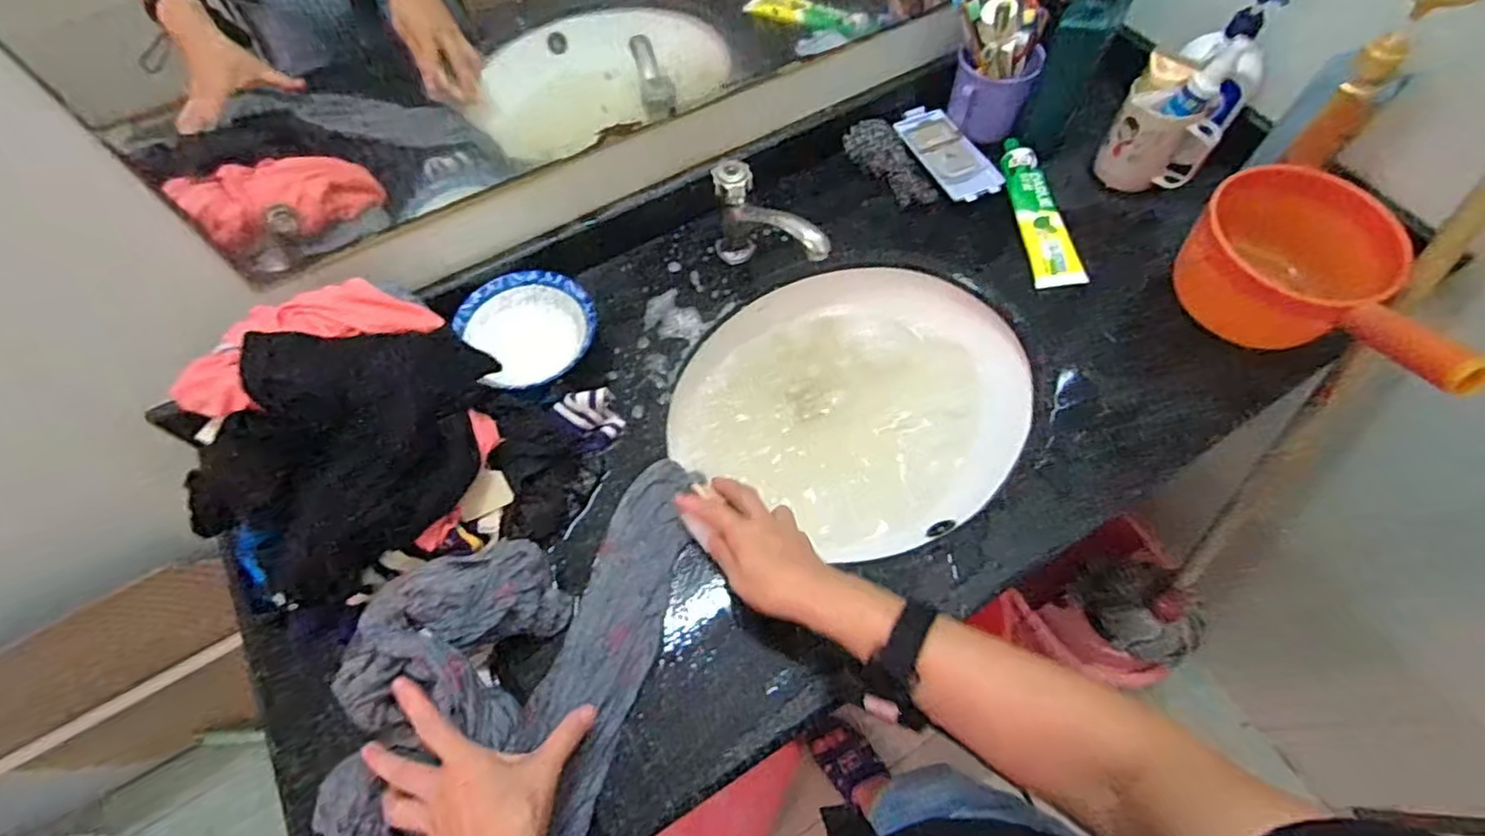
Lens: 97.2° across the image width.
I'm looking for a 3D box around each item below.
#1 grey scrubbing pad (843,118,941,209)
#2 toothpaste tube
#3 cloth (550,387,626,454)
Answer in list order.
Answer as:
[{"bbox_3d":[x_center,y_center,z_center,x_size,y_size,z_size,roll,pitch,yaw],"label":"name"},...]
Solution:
[{"bbox_3d":[0.180,-0.303,0.781,0.052,0.022,0.130,-37,82,-16],"label":"grey scrubbing pad"},{"bbox_3d":[0.334,-0.238,0.739,0.050,0.033,0.198,-6,63,-1],"label":"toothpaste tube"},{"bbox_3d":[-0.144,0.001,0.625,0.056,0.038,0.047,-39,68,-17],"label":"cloth"}]

